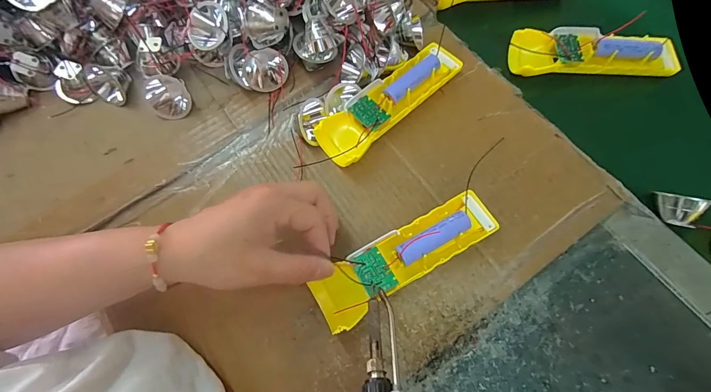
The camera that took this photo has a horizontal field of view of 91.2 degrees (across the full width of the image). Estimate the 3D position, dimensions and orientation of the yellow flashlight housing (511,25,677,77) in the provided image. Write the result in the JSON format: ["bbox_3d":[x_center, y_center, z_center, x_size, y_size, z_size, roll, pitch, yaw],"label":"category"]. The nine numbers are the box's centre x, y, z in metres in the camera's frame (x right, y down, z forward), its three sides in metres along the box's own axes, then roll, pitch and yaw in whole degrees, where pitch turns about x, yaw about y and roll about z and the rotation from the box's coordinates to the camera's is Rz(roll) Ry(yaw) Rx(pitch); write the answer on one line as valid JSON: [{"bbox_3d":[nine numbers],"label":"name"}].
[{"bbox_3d":[0.235,-0.146,0.351,0.152,0.029,0.045,3,70,5],"label":"yellow flashlight housing"}]

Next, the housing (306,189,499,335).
[{"bbox_3d":[0.040,0.048,0.281,0.157,0.021,0.044,-30,74,-7],"label":"housing"}]

